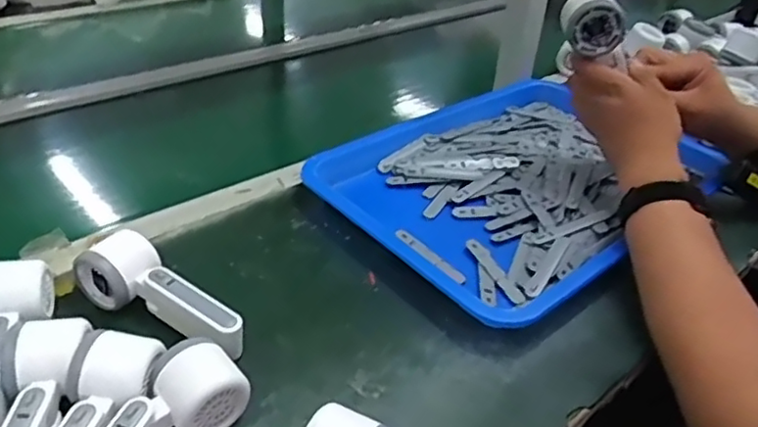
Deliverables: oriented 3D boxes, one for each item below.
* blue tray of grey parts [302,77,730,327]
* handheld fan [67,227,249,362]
[{"bbox_3d":[0.167,-0.043,0.772,0.467,0.041,0.343,-25,45,-35],"label":"blue tray of grey parts"},{"bbox_3d":[-0.182,0.068,0.549,0.168,0.056,0.055,20,38,20],"label":"handheld fan"}]

